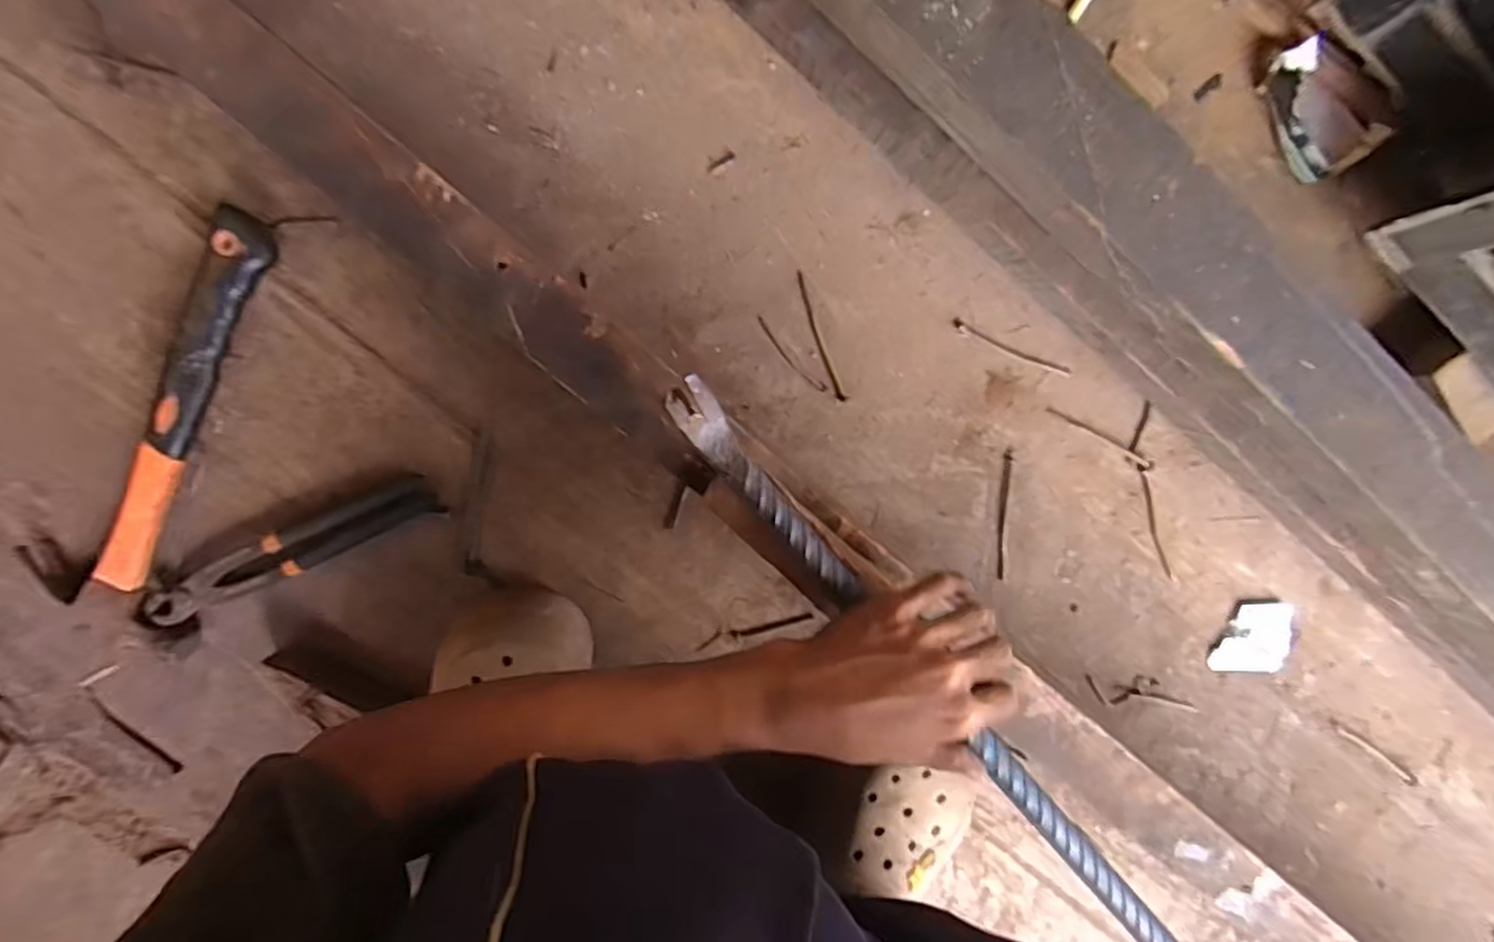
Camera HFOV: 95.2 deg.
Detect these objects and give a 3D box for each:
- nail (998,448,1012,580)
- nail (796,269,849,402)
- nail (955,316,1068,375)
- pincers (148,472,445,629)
[{"bbox_3d":[0.205,0.035,0.543,0.008,0.004,0.103,1,99,-4],"label":"nail"},{"bbox_3d":[0.056,-0.101,0.518,0.009,0.004,0.102,-22,99,0],"label":"nail"},{"bbox_3d":[0.206,-0.096,0.532,0.101,0.004,0.008,22,97,-7],"label":"nail"},{"bbox_3d":[-0.341,0.059,0.513,0.221,0.018,0.035,-22,99,0],"label":"pincers"}]

